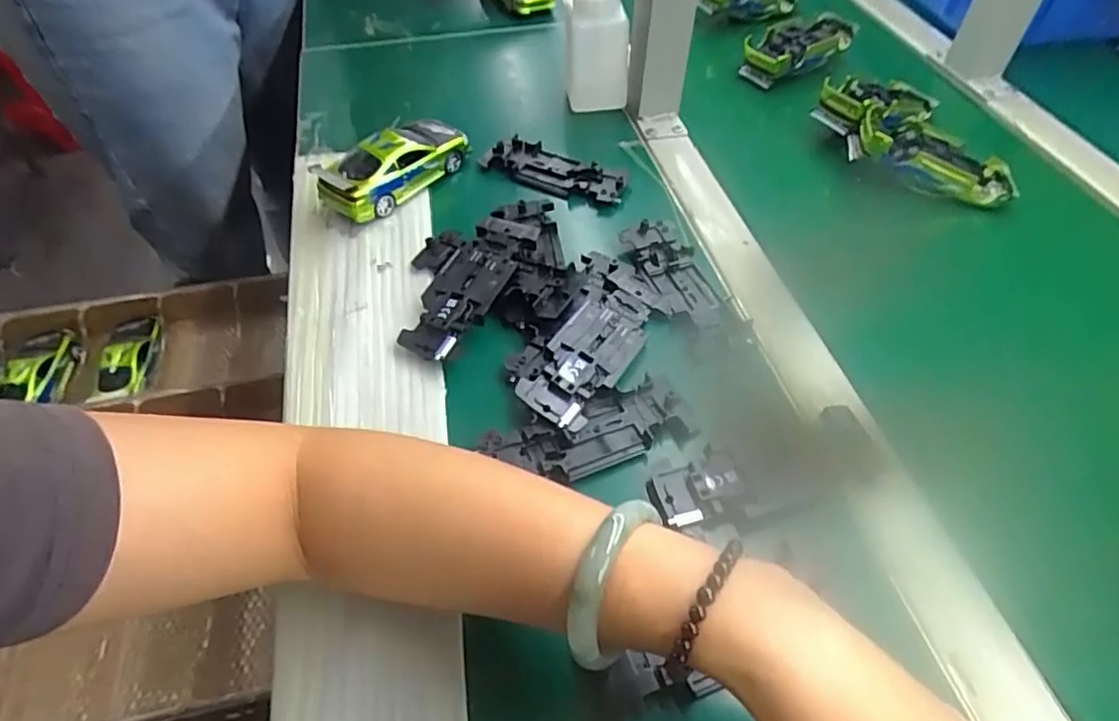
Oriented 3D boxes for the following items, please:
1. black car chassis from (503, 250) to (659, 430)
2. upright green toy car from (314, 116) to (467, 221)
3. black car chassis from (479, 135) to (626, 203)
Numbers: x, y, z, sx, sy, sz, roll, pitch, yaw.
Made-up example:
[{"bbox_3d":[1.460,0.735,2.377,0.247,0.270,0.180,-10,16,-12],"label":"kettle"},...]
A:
[{"bbox_3d":[0.018,-0.017,0.407,0.064,0.018,0.134,25,55,18],"label":"black car chassis"},{"bbox_3d":[-0.134,-0.159,0.511,0.059,0.046,0.124,38,60,26],"label":"upright green toy car"},{"bbox_3d":[-0.005,-0.157,0.529,0.123,0.019,0.040,27,56,19],"label":"black car chassis"}]

